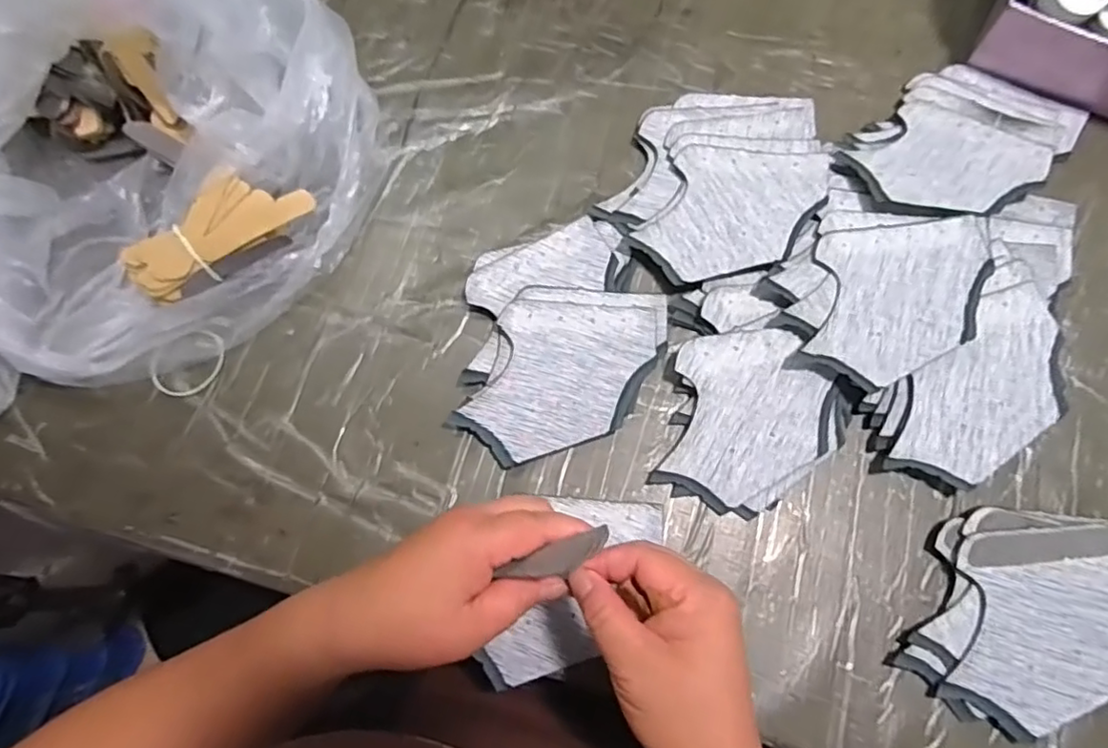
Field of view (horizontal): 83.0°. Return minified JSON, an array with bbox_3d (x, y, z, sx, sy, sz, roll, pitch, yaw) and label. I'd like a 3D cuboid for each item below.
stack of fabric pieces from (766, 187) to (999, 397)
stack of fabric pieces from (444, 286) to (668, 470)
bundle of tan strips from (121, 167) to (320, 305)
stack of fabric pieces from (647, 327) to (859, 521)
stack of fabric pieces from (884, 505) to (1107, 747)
[{"bbox_3d":[0.216,-0.060,0.418,0.116,0.024,0.136,36,77,12],"label":"stack of fabric pieces"},{"bbox_3d":[0.005,-0.005,0.425,0.105,0.014,0.144,32,77,11],"label":"stack of fabric pieces"},{"bbox_3d":[-0.239,-0.100,0.441,0.132,0.017,0.056,-38,94,-3],"label":"bundle of tan strips"},{"bbox_3d":[0.132,0.031,0.410,0.111,0.018,0.118,11,74,5],"label":"stack of fabric pieces"},{"bbox_3d":[0.278,0.140,0.370,0.110,0.017,0.136,27,76,9],"label":"stack of fabric pieces"}]

